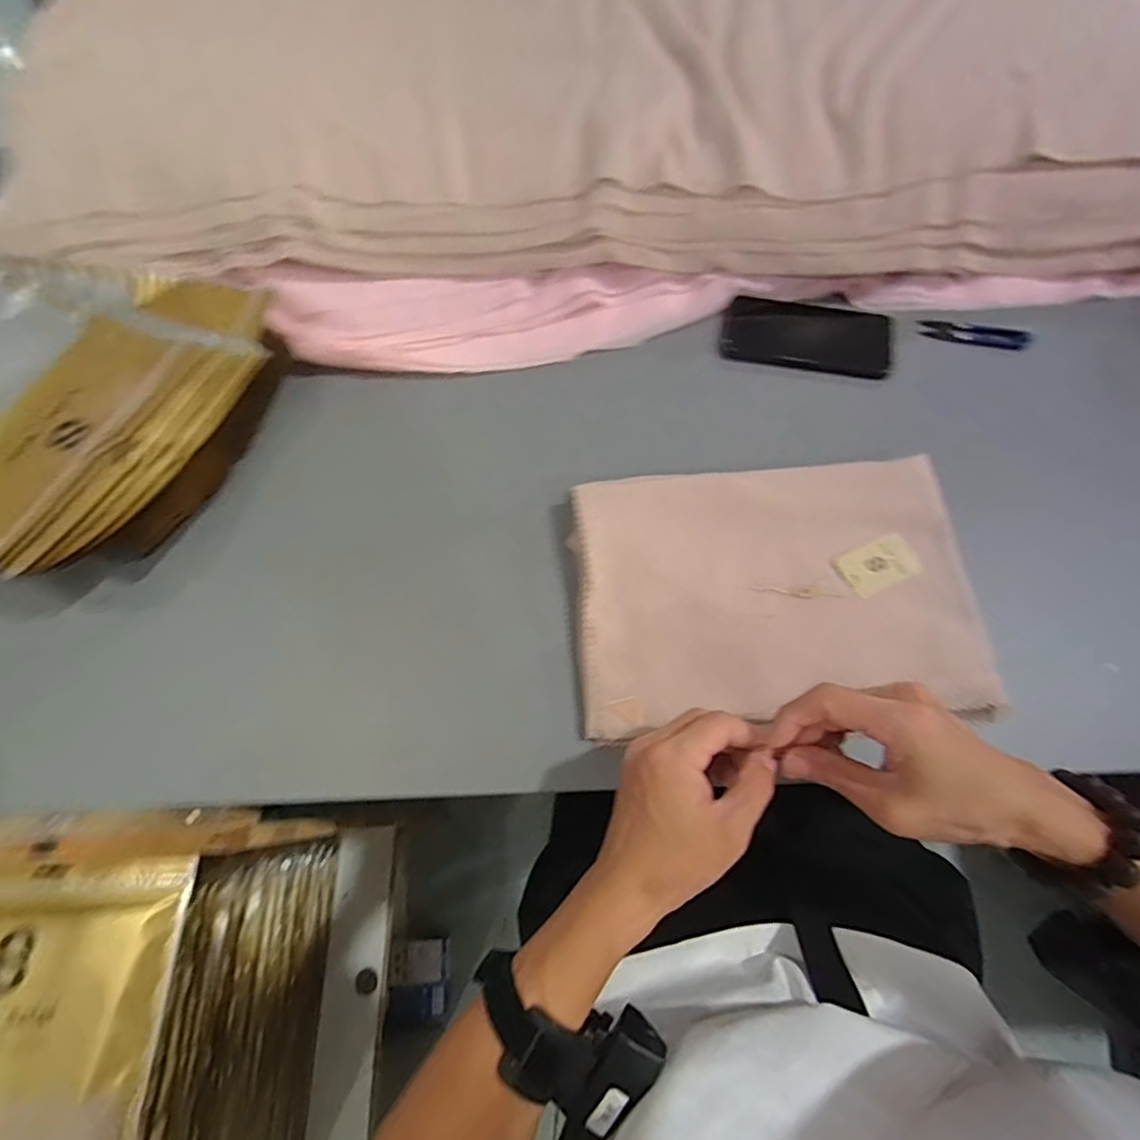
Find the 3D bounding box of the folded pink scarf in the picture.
[{"bbox_3d":[0.166,0.012,0.451,0.314,0.023,0.210,-3,68,0],"label":"folded pink scarf"}]

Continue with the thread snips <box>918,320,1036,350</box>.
[{"bbox_3d":[0.423,-0.247,0.581,0.113,0.017,0.018,9,68,5],"label":"thread snips"}]

